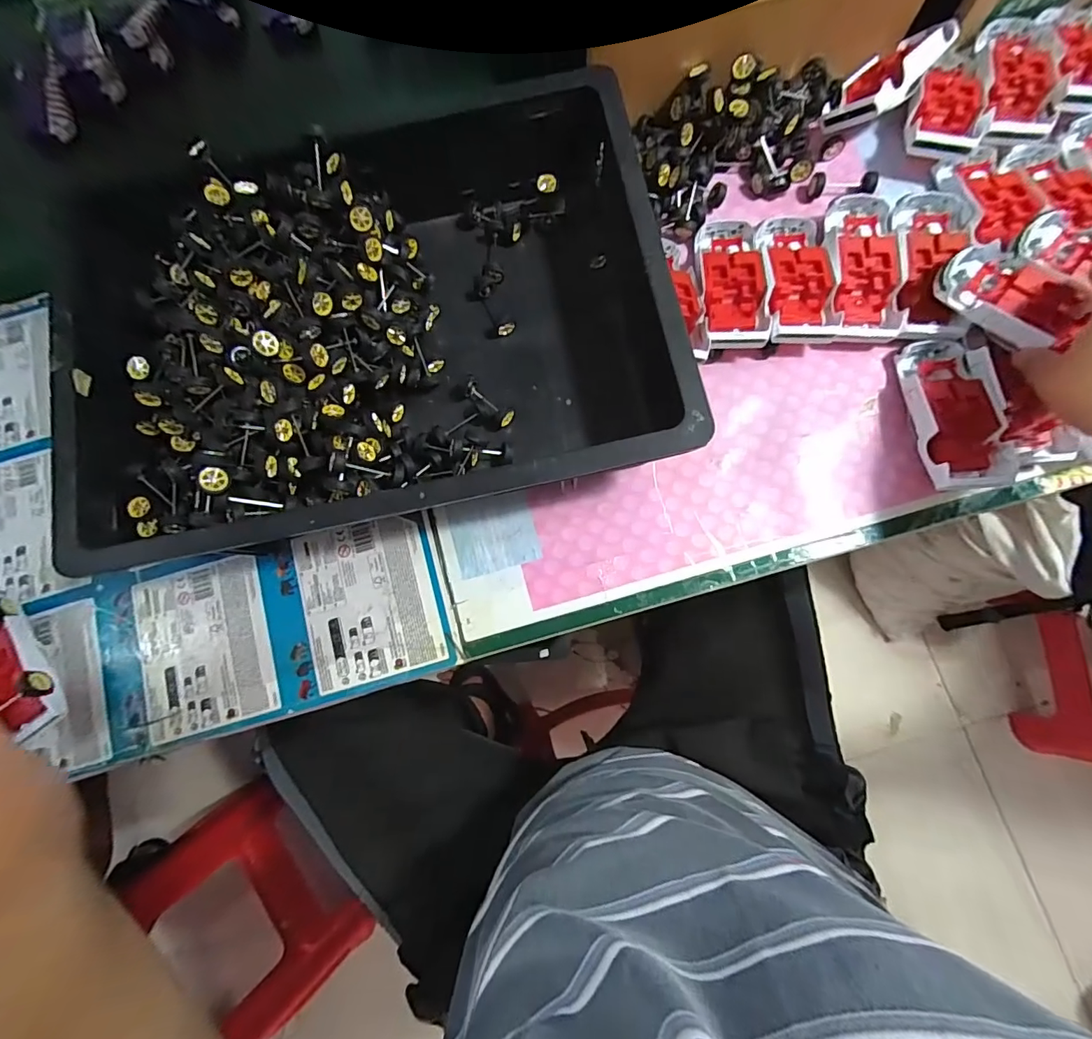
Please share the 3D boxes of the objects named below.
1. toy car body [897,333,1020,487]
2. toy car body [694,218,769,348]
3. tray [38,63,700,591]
[{"bbox_3d":[0.326,-0.087,0.382,0.060,0.034,0.127,-6,79,4],"label":"toy car body"},{"bbox_3d":[0.159,-0.206,0.410,0.054,0.030,0.134,-2,79,5],"label":"toy car body"},{"bbox_3d":[-0.135,-0.147,0.382,0.444,0.096,0.308,-12,81,3],"label":"tray"}]

